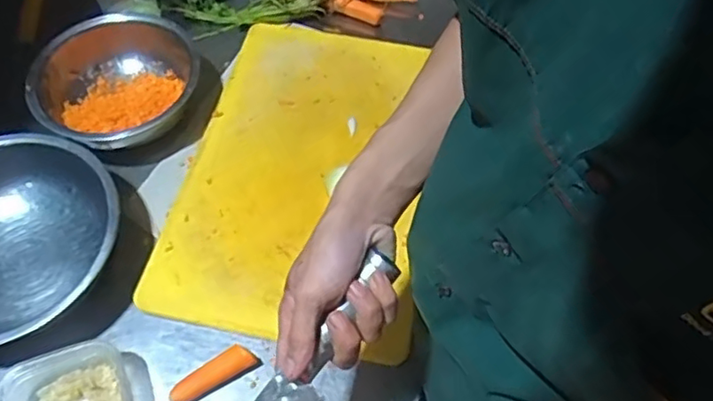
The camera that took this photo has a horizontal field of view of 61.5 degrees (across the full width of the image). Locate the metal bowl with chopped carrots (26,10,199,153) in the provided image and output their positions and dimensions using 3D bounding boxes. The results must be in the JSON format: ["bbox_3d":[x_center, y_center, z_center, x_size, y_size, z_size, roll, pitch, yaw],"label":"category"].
[{"bbox_3d":[-0.292,-0.144,0.741,0.199,0.074,0.180,-40,68,-22],"label":"metal bowl with chopped carrots"}]

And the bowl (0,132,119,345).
[{"bbox_3d":[-0.355,0.044,0.626,0.210,0.076,0.227,1,59,-1],"label":"bowl"}]

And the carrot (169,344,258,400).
[{"bbox_3d":[-0.143,0.173,0.595,0.086,0.018,0.024,-29,64,-17],"label":"carrot"}]

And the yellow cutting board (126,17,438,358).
[{"bbox_3d":[-0.051,-0.049,0.724,0.287,0.021,0.438,11,60,6],"label":"yellow cutting board"}]

